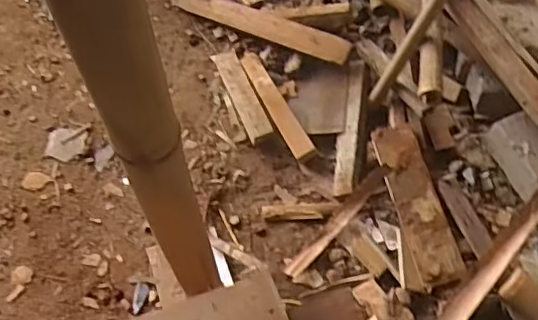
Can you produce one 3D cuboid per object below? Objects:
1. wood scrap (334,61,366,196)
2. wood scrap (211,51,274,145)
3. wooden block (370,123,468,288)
[{"bbox_3d":[0.207,-0.088,1.487,0.051,0.036,0.394,7,60,7],"label":"wood scrap"},{"bbox_3d":[-0.076,-0.188,1.586,0.071,0.024,0.324,-36,60,17],"label":"wood scrap"},{"bbox_3d":[0.347,0.095,1.368,0.105,0.032,0.392,-17,69,4],"label":"wooden block"}]

